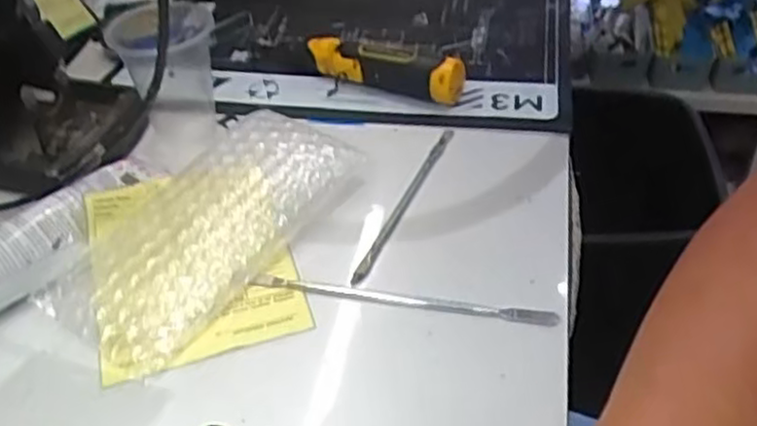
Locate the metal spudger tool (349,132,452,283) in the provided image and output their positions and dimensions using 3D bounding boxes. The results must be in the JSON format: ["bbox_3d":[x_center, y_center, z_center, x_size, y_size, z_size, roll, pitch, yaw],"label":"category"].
[{"bbox_3d":[0.018,-0.010,0.446,0.011,0.006,0.143,16,46,19],"label":"metal spudger tool"}]

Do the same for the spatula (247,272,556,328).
[{"bbox_3d":[0.010,0.044,0.384,0.158,0.010,0.007,8,44,11],"label":"spatula"}]

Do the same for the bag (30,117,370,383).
[{"bbox_3d":[-0.098,0.008,0.419,0.087,0.029,0.173,24,49,25],"label":"bag"}]

